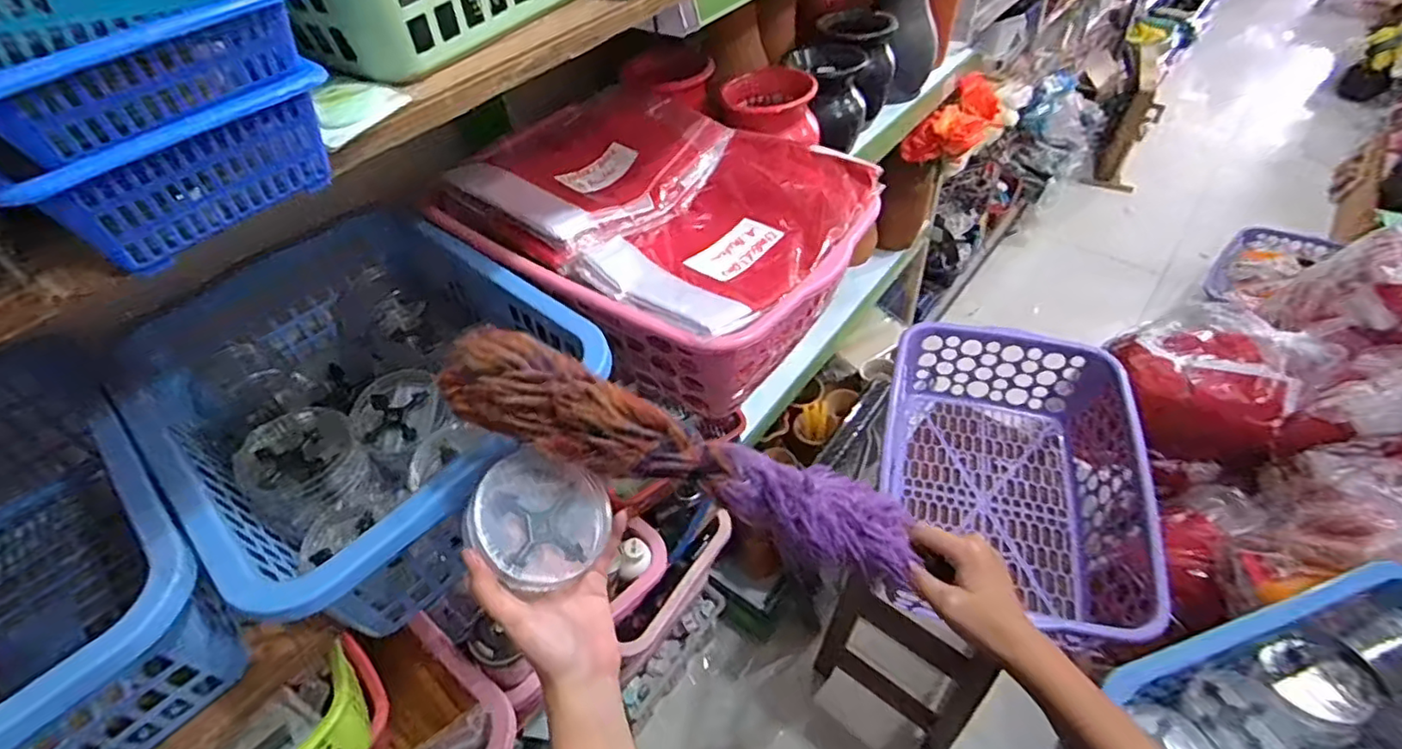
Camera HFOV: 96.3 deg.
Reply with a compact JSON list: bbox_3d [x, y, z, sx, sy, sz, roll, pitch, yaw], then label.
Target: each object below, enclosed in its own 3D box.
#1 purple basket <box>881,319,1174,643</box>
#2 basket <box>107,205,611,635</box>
[{"bbox_3d":[0.426,0.148,0.875,0.299,0.157,0.444,10,51,13],"label":"purple basket"},{"bbox_3d":[-0.324,0.000,0.594,0.445,0.107,0.309,33,59,28],"label":"basket"}]

